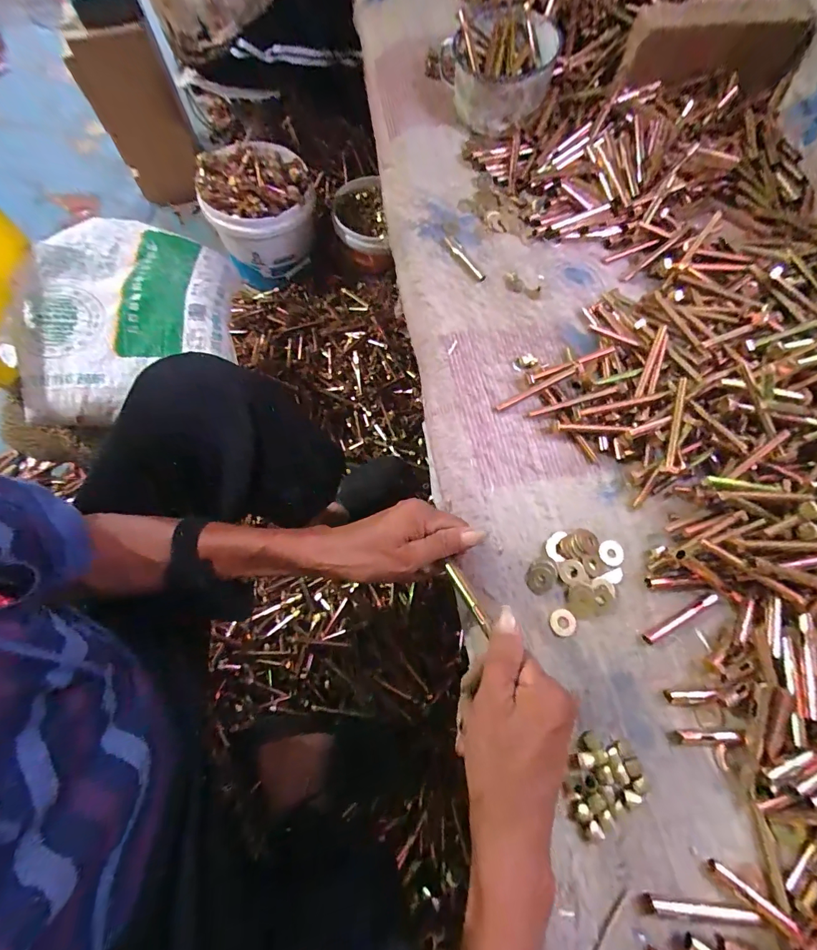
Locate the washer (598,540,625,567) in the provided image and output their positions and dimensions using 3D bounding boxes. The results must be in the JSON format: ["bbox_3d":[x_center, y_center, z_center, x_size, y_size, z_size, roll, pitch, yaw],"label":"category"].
[{"bbox_3d":[0.207,0.079,0.411,0.026,0.004,0.026,0,68,0],"label":"washer"}]

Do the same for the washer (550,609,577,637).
[{"bbox_3d":[0.146,0.139,0.380,0.023,0.004,0.024,0,68,0],"label":"washer"}]

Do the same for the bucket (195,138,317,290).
[{"bbox_3d":[-0.349,-0.620,0.972,0.228,0.225,0.209,-29,74,-11],"label":"bucket"}]

